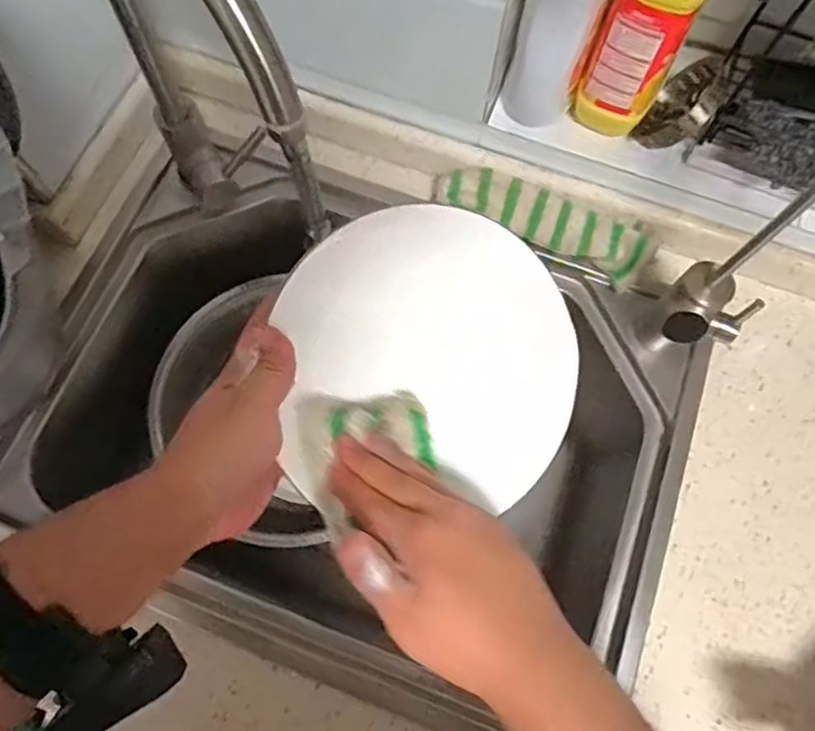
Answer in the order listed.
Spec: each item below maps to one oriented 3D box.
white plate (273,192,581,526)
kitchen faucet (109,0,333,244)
[{"bbox_3d":[0.017,-0.006,0.391,0.189,0.022,0.173,-3,100,-17],"label":"white plate"},{"bbox_3d":[-0.142,-0.186,0.448,0.058,0.323,0.231,-32,75,-11],"label":"kitchen faucet"}]

